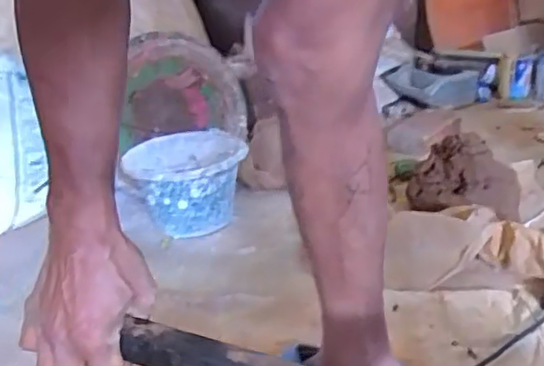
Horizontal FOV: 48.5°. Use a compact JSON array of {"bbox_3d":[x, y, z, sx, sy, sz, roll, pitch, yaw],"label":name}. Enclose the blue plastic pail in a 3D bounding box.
[{"bbox_3d":[-0.159,0.003,1.293,0.227,0.167,0.213,-17,25,-25],"label":"blue plastic pail"}]

